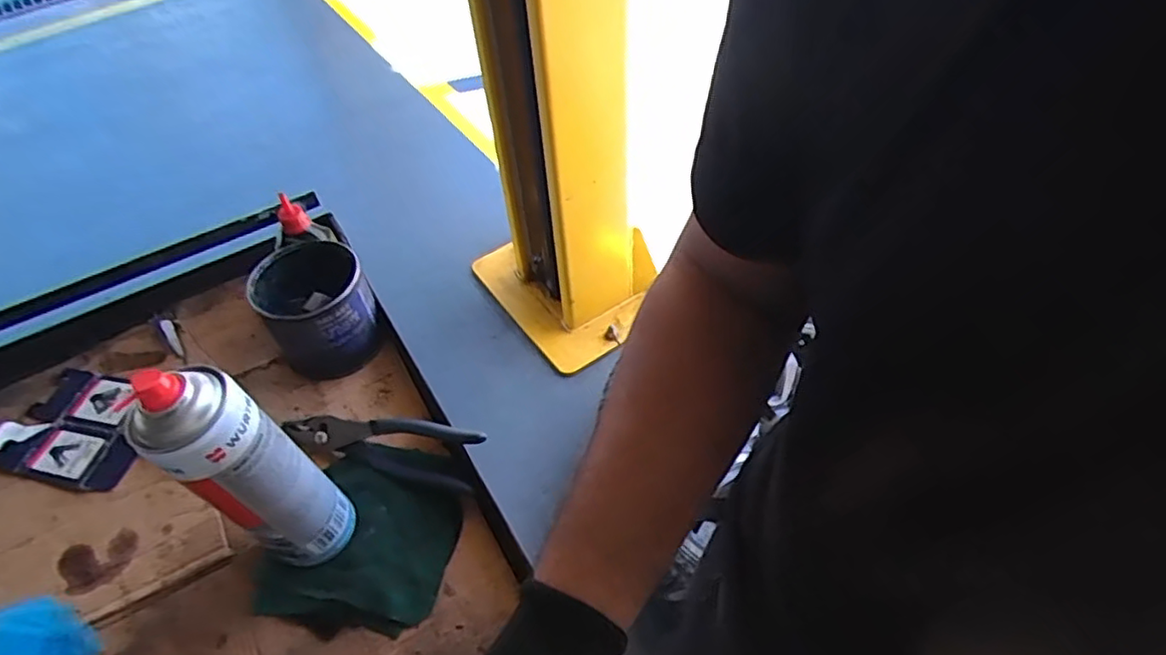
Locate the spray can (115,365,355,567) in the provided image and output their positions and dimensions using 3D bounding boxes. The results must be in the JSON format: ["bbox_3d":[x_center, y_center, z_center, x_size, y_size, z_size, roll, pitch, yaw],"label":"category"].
[{"bbox_3d":[-0.227,0.106,0.468,0.056,0.226,0.066,25,57,21],"label":"spray can"}]

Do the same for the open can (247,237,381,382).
[{"bbox_3d":[-0.257,-0.021,0.648,0.095,0.112,0.098,-2,51,2],"label":"open can"}]

